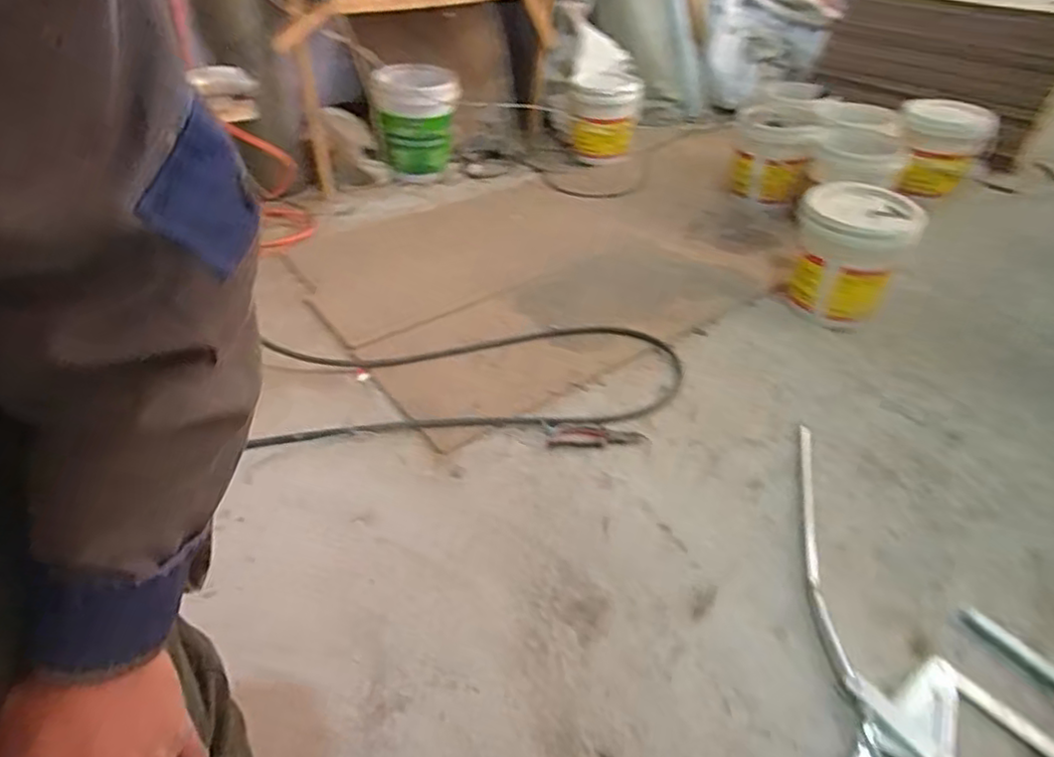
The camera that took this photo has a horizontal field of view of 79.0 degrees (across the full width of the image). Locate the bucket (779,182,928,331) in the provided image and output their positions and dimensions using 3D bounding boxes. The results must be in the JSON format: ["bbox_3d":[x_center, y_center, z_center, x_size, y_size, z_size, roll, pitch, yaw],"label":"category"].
[{"bbox_3d":[0.867,-0.335,1.736,0.278,0.285,0.315,21,43,23],"label":"bucket"}]

